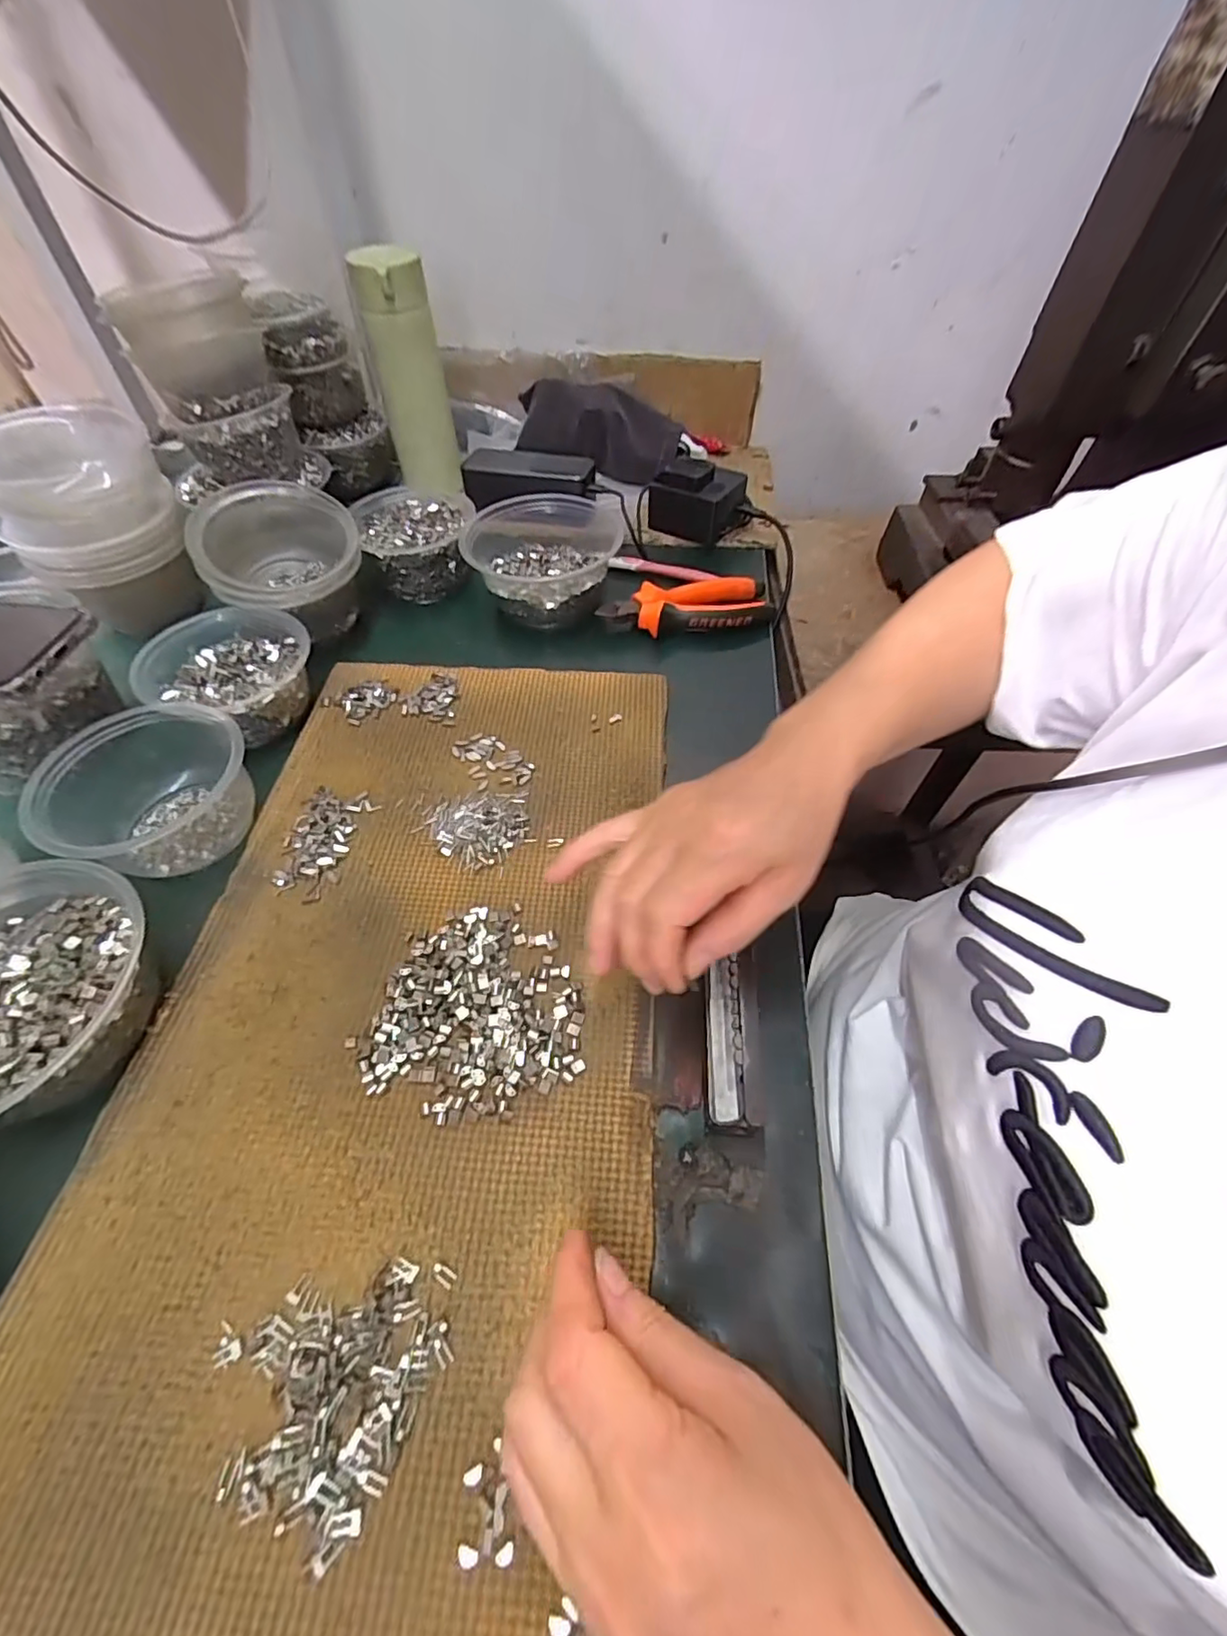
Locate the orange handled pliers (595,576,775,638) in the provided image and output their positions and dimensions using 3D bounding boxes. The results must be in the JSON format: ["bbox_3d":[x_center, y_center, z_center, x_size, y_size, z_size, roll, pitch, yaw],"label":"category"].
[{"bbox_3d":[0.064,-0.186,0.522,0.146,0.030,0.061,-3,53,-3],"label":"orange handled pliers"}]

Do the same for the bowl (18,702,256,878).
[{"bbox_3d":[-0.290,-0.018,0.370,0.096,0.056,0.114,25,58,16],"label":"bowl"}]

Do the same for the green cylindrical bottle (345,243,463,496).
[{"bbox_3d":[-0.208,-0.447,0.611,0.066,0.234,0.052,-11,75,-8],"label":"green cylindrical bottle"}]

